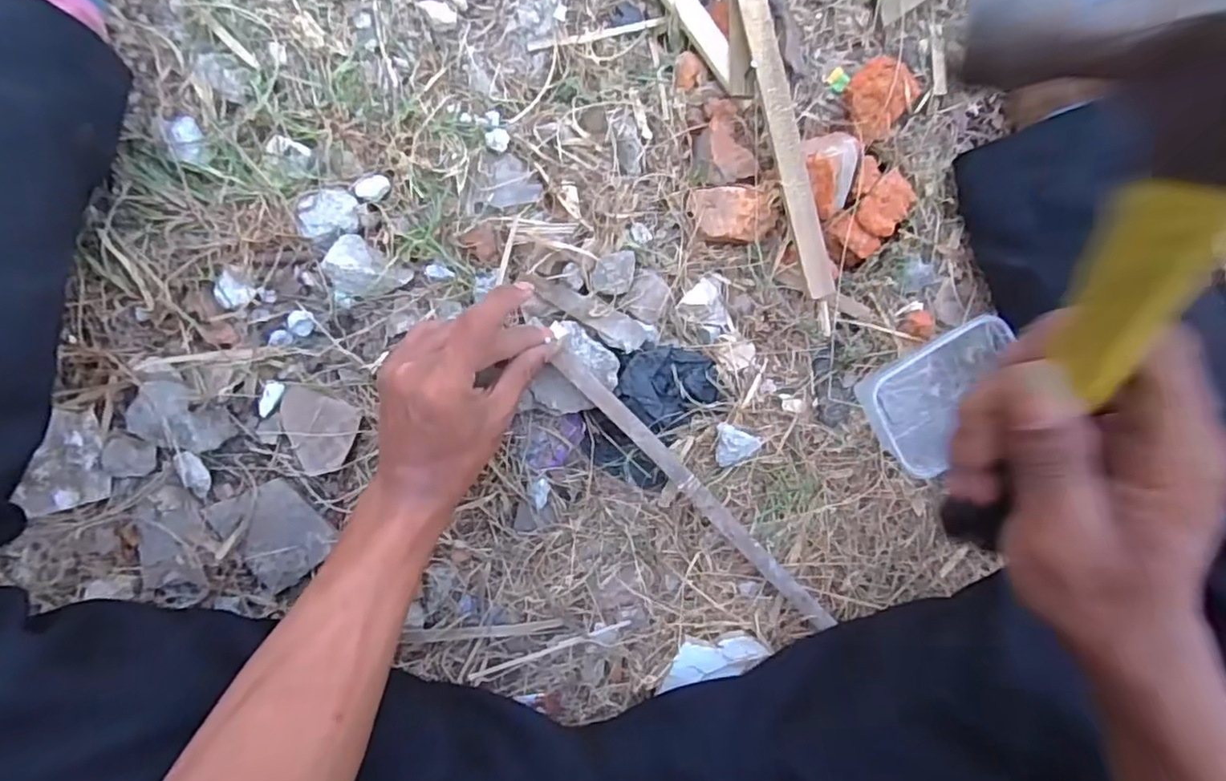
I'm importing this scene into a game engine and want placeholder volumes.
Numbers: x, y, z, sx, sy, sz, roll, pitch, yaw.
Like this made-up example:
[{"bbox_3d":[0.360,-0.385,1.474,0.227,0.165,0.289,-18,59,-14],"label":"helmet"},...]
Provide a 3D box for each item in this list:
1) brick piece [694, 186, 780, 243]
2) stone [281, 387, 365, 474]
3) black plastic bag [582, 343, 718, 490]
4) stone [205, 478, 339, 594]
[{"bbox_3d":[0.087,-0.125,0.430,0.058,0.017,0.038,-5,97,-9],"label":"brick piece"},{"bbox_3d":[-0.202,0.027,0.411,0.051,0.007,0.050,22,92,-11],"label":"stone"},{"bbox_3d":[0.027,0.014,0.427,0.072,0.019,0.102,29,91,-12],"label":"black plastic bag"},{"bbox_3d":[-0.227,0.096,0.411,0.060,0.008,0.070,-33,101,-5],"label":"stone"}]

